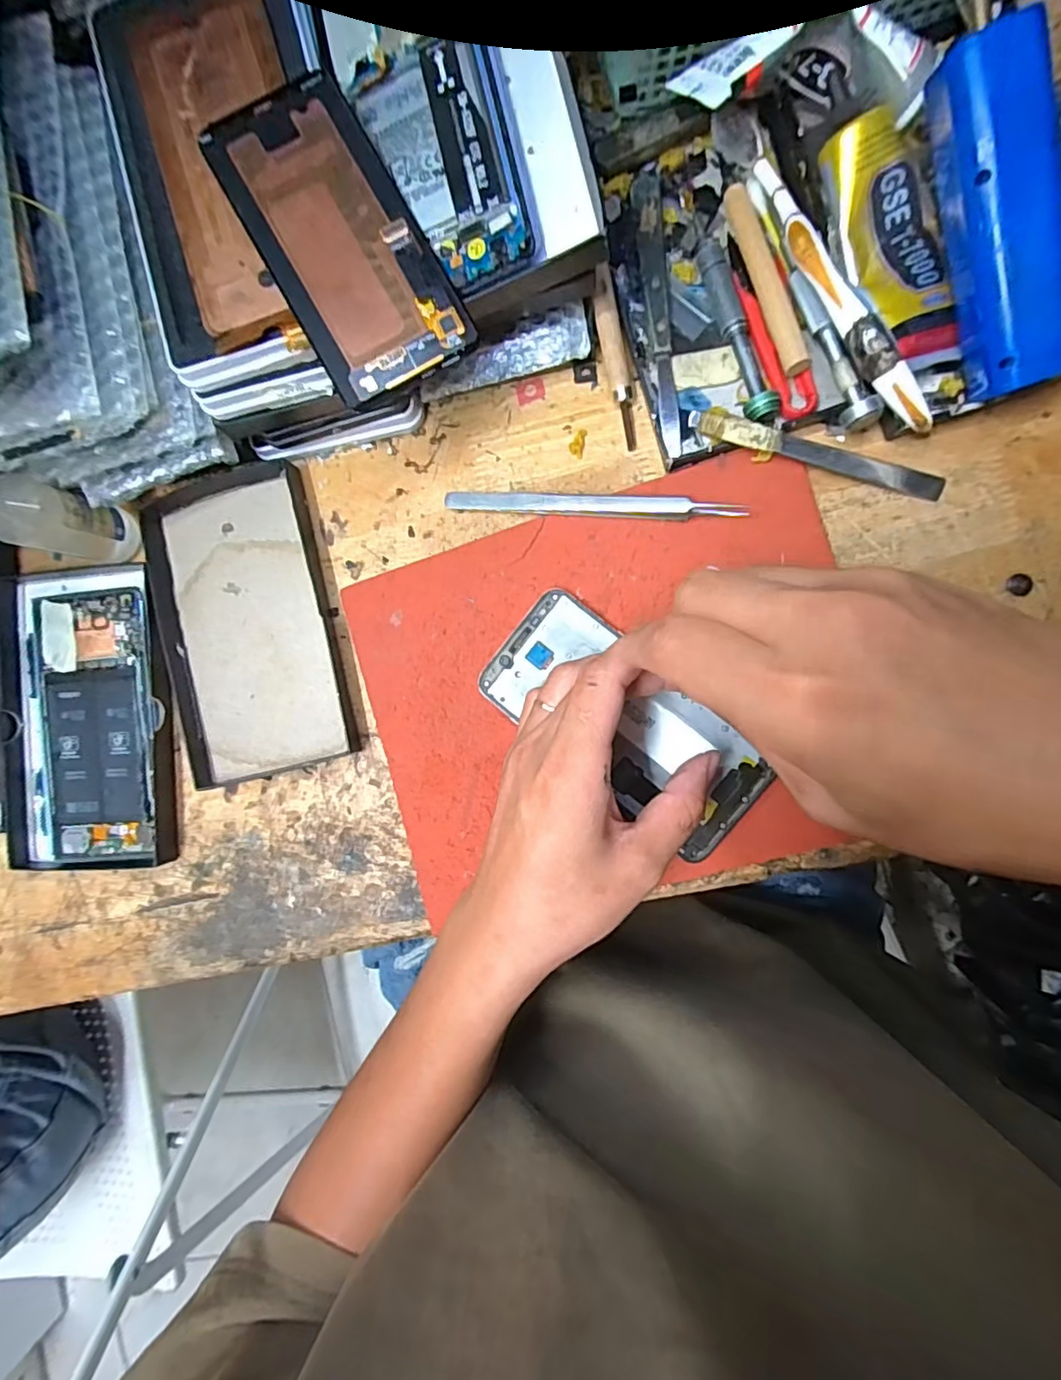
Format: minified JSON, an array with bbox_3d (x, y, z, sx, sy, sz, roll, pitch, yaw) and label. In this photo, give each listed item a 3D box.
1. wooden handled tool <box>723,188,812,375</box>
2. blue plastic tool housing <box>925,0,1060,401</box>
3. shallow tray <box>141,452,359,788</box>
[{"bbox_3d":[0.114,-0.200,0.282,0.011,0.014,0.099,-17,89,8],"label":"wooden handled tool"},{"bbox_3d":[0.198,-0.194,0.242,0.029,0.028,0.128,-20,105,8],"label":"blue plastic tool housing"},{"bbox_3d":[-0.163,-0.038,0.334,0.100,0.017,0.173,-13,89,8],"label":"shallow tray"}]

